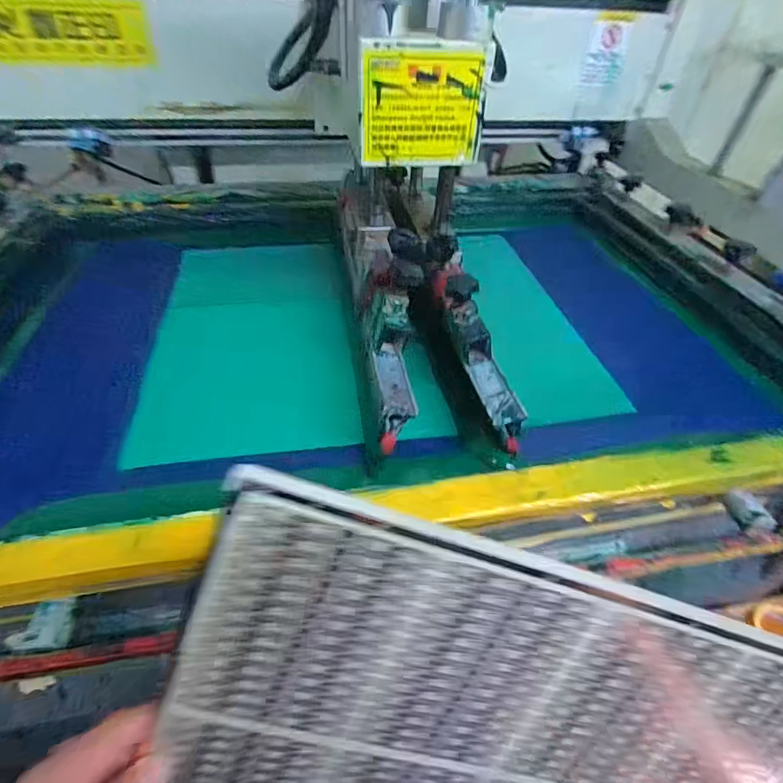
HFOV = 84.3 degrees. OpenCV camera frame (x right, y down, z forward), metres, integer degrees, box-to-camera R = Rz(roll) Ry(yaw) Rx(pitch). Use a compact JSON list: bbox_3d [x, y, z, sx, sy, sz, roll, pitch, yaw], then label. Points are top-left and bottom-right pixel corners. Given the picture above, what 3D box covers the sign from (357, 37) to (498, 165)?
[{"bbox_3d":[0.034,-0.289,0.441,0.129,0.105,0.010,-7,46,-11],"label":"sign"}]

